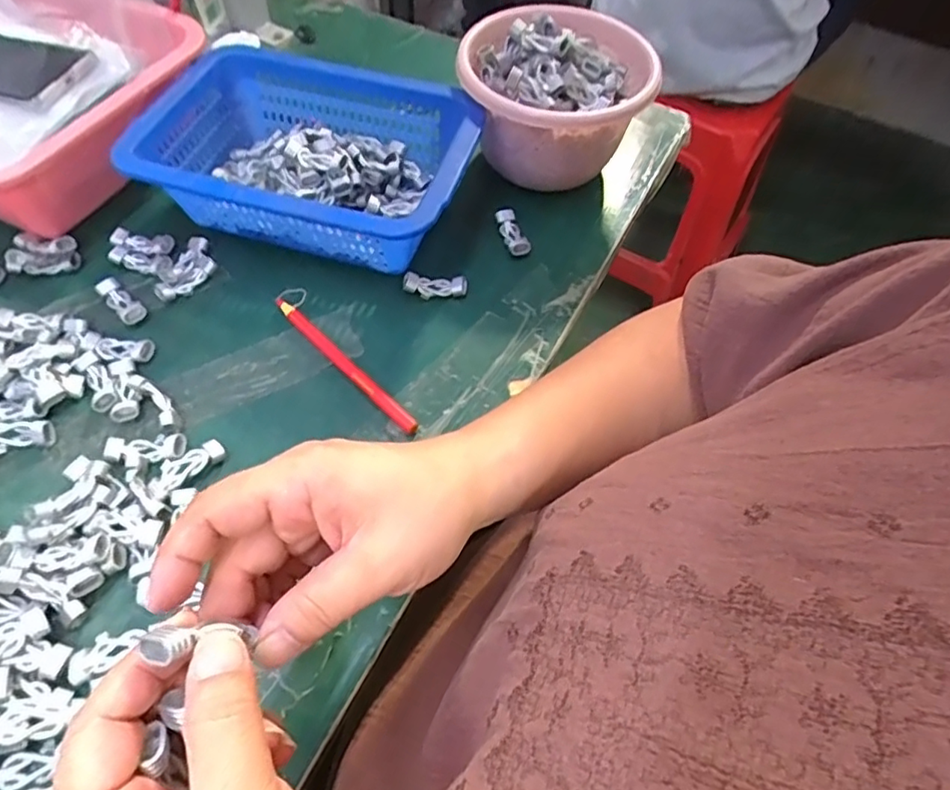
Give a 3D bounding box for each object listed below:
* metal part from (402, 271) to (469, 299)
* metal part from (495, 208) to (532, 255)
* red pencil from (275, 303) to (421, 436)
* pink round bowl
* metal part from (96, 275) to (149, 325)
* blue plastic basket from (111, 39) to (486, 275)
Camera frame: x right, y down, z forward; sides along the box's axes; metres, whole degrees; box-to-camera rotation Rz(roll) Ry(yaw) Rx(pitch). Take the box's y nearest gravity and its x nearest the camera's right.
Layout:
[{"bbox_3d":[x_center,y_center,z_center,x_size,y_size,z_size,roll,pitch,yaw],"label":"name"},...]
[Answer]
[{"bbox_3d":[-0.029,-0.079,0.426,0.046,0.015,0.015,3,57,-1],"label":"metal part"},{"bbox_3d":[0.030,-0.127,0.455,0.014,0.014,0.045,-15,59,-12],"label":"metal part"},{"bbox_3d":[-0.086,-0.022,0.386,0.140,0.009,0.012,41,64,21],"label":"red pencil"},{"bbox_3d":[0.059,-0.239,0.463,0.137,0.091,0.145,1,57,-2],"label":"pink round bowl"},{"bbox_3d":[-0.246,-0.066,0.409,0.017,0.007,0.046,-39,67,-24],"label":"metal part"},{"bbox_3d":[-0.113,-0.163,0.434,0.218,0.083,0.154,15,58,7],"label":"blue plastic basket"}]

